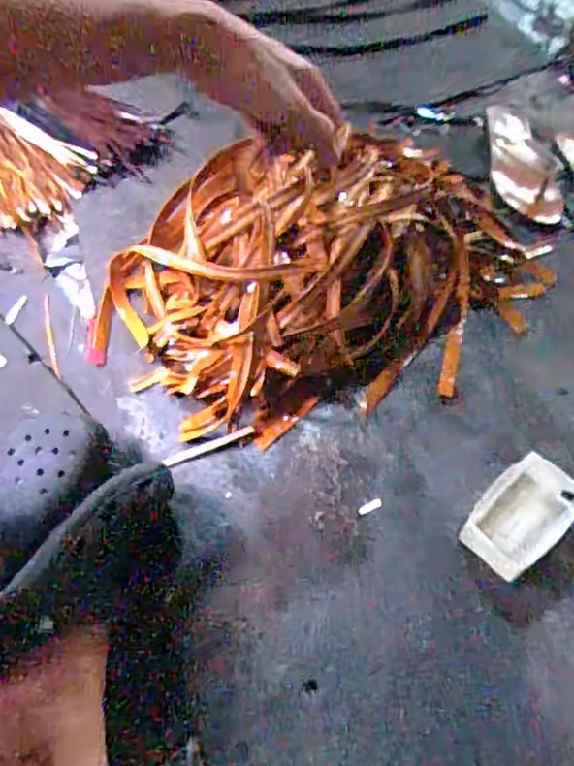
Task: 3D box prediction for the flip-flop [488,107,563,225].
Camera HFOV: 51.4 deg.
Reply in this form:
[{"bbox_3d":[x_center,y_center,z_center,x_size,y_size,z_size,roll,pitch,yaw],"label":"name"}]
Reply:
[{"bbox_3d":[0.344,-0.326,0.878,0.093,0.030,0.233,1,61,-1],"label":"flip-flop"}]

